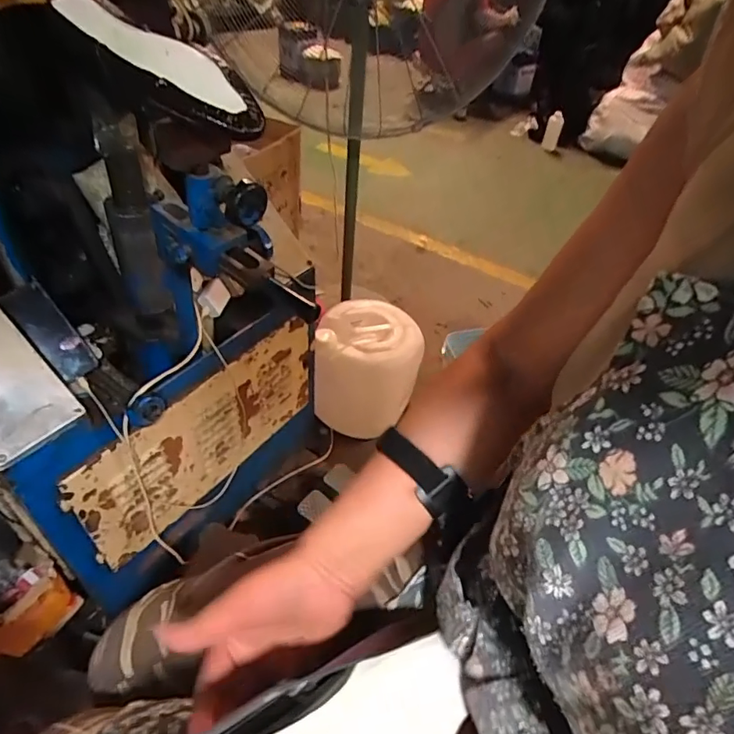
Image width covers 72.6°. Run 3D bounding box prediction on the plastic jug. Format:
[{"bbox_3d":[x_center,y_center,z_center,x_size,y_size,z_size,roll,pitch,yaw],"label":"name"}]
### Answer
[{"bbox_3d":[-0.002,0.003,1.461,0.300,0.290,0.255,2,44,-4],"label":"plastic jug"}]

